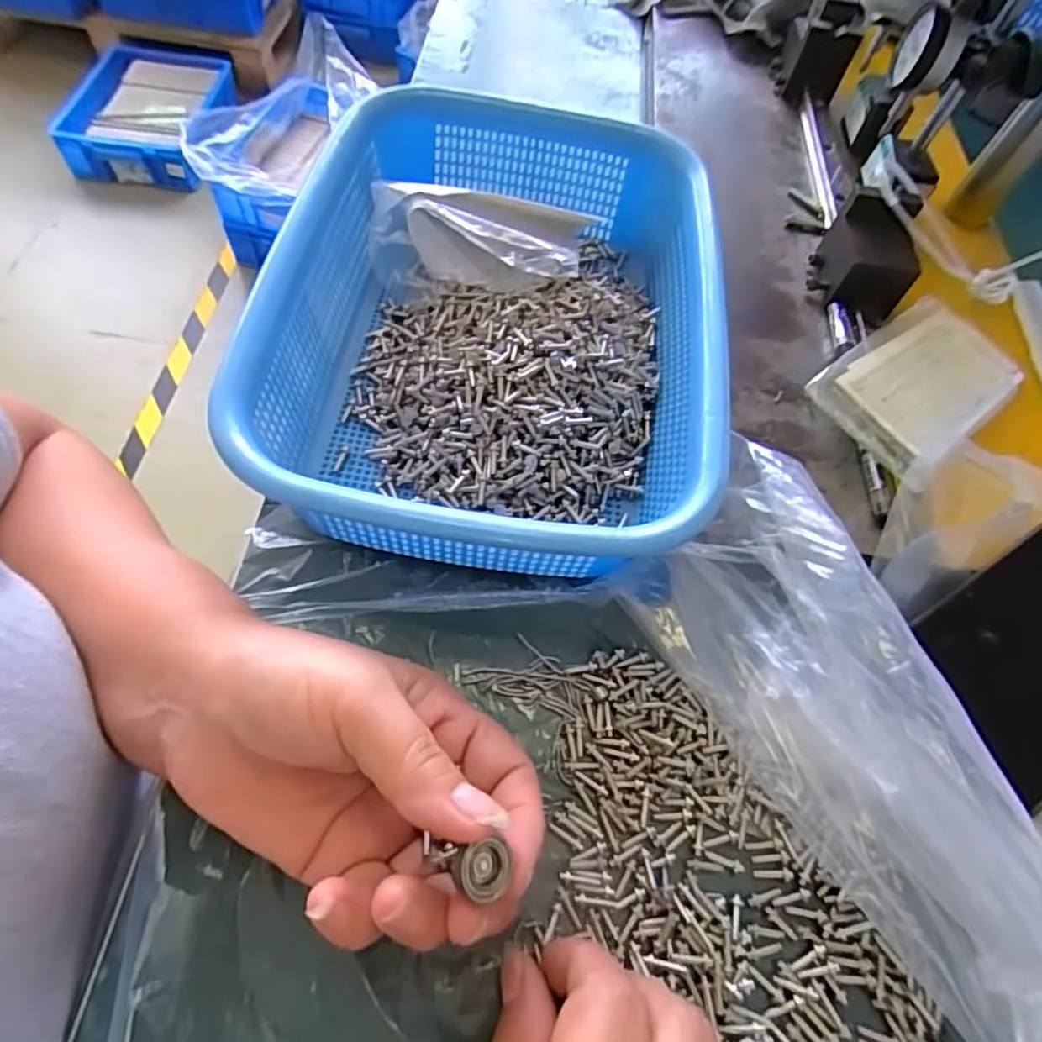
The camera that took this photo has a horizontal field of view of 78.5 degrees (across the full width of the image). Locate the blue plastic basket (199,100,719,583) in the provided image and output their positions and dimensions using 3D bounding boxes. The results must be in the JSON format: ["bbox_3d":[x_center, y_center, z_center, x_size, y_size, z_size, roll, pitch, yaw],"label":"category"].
[{"bbox_3d":[-0.010,-0.104,0.330,0.200,0.067,0.291,8,60,-1],"label":"blue plastic basket"}]

